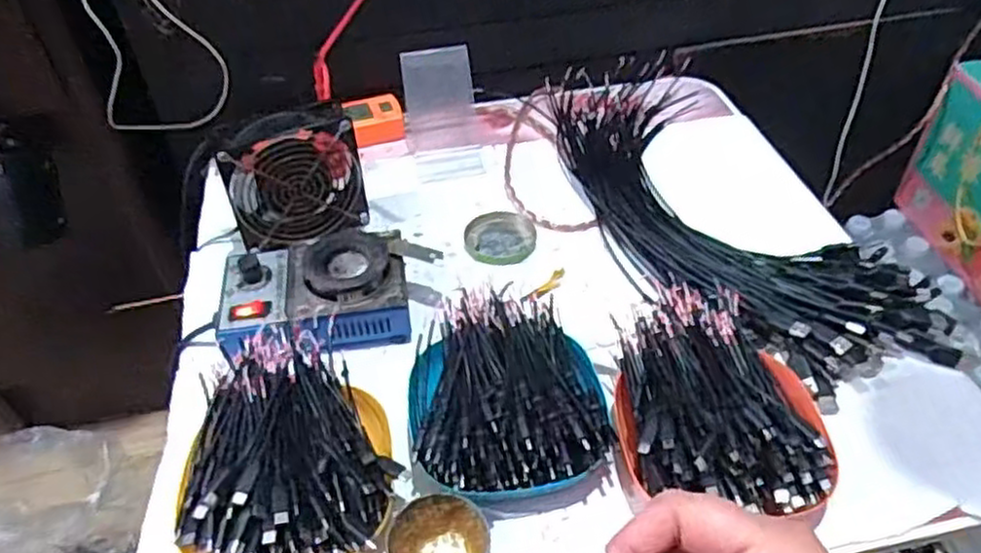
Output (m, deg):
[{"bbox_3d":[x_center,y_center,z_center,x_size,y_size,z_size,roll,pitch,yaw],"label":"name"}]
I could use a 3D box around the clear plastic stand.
[{"bbox_3d":[-0.048,-0.171,0.760,0.072,0.092,0.096,-9,46,-6],"label":"clear plastic stand"}]

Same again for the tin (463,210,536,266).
[{"bbox_3d":[0.009,-0.037,0.687,0.066,0.010,0.060,-1,45,1],"label":"tin"}]

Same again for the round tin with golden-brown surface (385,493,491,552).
[{"bbox_3d":[-0.033,0.172,0.466,0.063,0.030,0.057,-10,46,-7],"label":"round tin with golden-brown surface"}]

